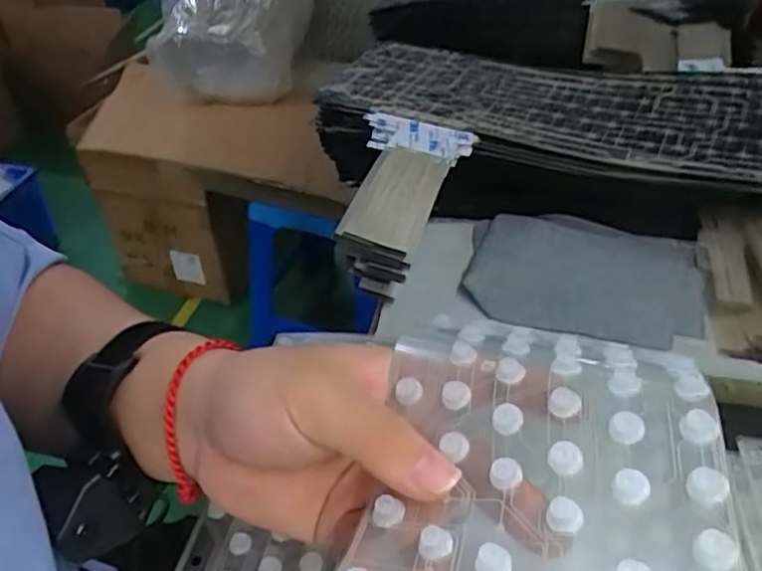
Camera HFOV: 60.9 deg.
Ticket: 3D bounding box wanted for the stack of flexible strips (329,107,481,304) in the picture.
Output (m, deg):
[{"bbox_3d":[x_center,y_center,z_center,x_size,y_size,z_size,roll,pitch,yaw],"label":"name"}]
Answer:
[{"bbox_3d":[0.014,-0.058,0.442,0.078,0.050,0.129,12,64,12],"label":"stack of flexible strips"}]

